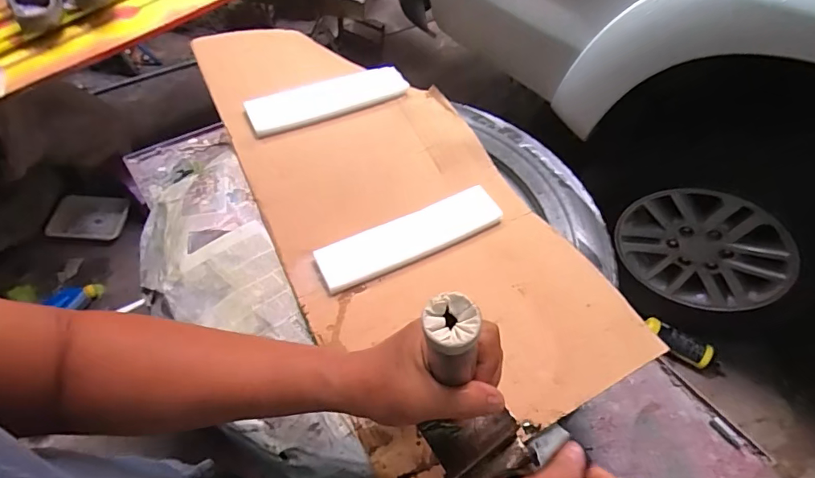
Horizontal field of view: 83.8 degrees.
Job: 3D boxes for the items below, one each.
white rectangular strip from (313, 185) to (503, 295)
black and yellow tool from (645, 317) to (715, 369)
[{"bbox_3d":[0.008,-0.004,0.683,0.288,0.015,0.075,-23,60,-16],"label":"white rectangular strip"},{"bbox_3d":[0.903,0.347,1.523,0.217,0.061,0.057,31,61,18],"label":"black and yellow tool"}]

